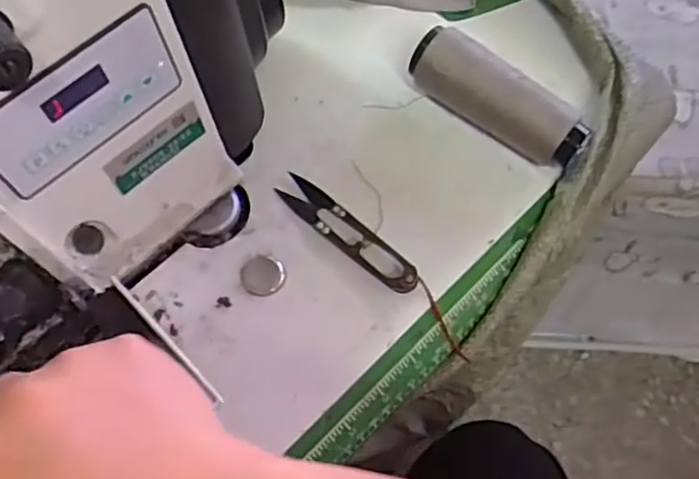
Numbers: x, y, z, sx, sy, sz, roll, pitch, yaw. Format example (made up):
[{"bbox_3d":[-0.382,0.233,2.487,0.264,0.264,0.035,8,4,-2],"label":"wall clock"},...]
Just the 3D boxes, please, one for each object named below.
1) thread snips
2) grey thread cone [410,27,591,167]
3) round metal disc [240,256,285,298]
[{"bbox_3d":[-0.001,-0.005,0.386,0.100,0.011,0.020,40,73,17],"label":"thread snips"},{"bbox_3d":[0.087,-0.081,0.400,0.108,0.039,0.033,35,72,15],"label":"grey thread cone"},{"bbox_3d":[-0.049,0.020,0.382,0.024,0.004,0.024,5,67,4],"label":"round metal disc"}]

